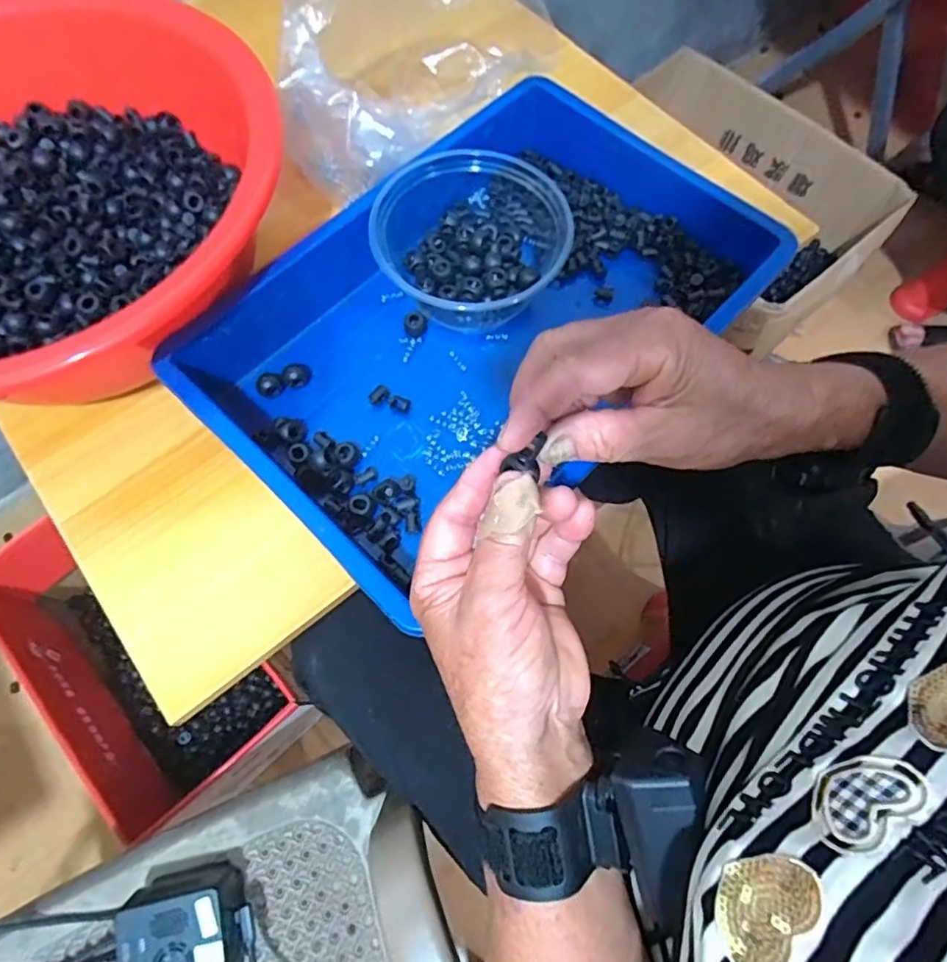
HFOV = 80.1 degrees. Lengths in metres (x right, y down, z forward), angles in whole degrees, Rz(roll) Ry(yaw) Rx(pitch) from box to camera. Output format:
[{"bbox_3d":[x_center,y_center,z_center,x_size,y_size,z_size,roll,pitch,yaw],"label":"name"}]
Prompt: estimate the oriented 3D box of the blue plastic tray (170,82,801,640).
[{"bbox_3d":[0.005,-0.112,0.395,0.258,0.061,0.364,42,74,14],"label":"blue plastic tray"}]

